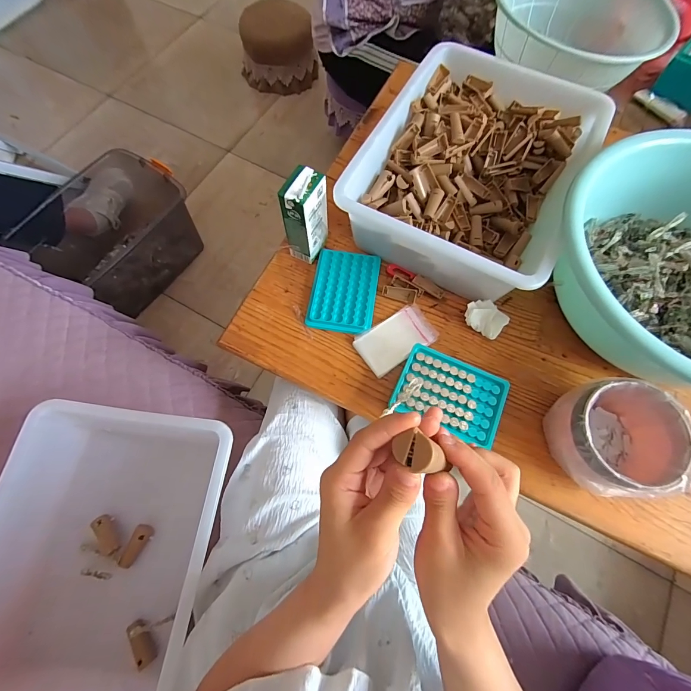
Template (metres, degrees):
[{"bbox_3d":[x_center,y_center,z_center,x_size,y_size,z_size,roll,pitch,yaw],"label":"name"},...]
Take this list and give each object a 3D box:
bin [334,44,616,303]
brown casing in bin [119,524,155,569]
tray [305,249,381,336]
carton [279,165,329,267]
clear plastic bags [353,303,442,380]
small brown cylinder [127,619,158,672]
[{"bbox_3d":[0.190,-0.264,0.519,0.281,0.104,0.369,27,72,8],"label":"bin"},{"bbox_3d":[-0.282,0.268,0.454,0.020,0.017,0.053,28,72,8],"label":"brown casing in bin"},{"bbox_3d":[-0.002,-0.082,0.504,0.094,0.012,0.127,9,71,2],"label":"tray"},{"bbox_3d":[-0.054,-0.177,0.471,0.040,0.131,0.056,31,73,9],"label":"carton"},{"bbox_3d":[0.072,-0.010,0.486,0.112,0.007,0.066,-32,74,-12],"label":"clear plastic bags"},{"bbox_3d":[-0.247,0.362,0.413,0.017,0.022,0.051,-23,87,-9],"label":"small brown cylinder"}]

